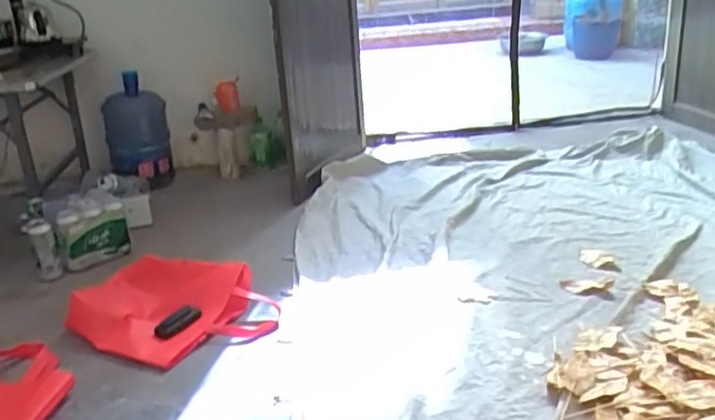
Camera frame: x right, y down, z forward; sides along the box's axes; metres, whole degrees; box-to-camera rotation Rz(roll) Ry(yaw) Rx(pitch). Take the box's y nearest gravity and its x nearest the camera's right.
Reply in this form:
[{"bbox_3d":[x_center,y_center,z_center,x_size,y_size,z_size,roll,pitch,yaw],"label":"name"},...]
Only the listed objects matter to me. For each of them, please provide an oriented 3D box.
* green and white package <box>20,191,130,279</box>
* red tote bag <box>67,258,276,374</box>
[{"bbox_3d":[-0.725,0.056,1.750,0.244,0.165,0.160,-12,23,-17],"label":"green and white package"},{"bbox_3d":[-0.406,0.229,1.483,0.397,0.109,0.325,11,27,34],"label":"red tote bag"}]

